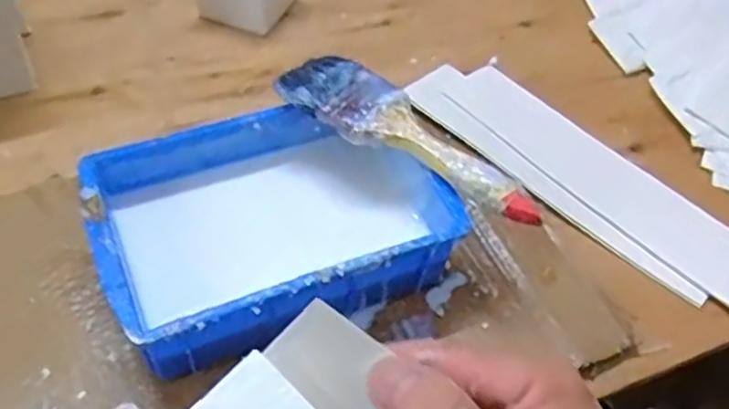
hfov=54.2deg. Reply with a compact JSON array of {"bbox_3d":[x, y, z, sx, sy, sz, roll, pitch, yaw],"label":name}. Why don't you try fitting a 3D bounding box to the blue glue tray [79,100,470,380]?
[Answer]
[{"bbox_3d":[-0.054,0.014,0.439,0.207,0.069,0.142,-17,54,-18],"label":"blue glue tray"}]

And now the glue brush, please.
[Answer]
[{"bbox_3d":[0.030,-0.045,0.437,0.176,0.016,0.045,28,54,17],"label":"glue brush"}]

